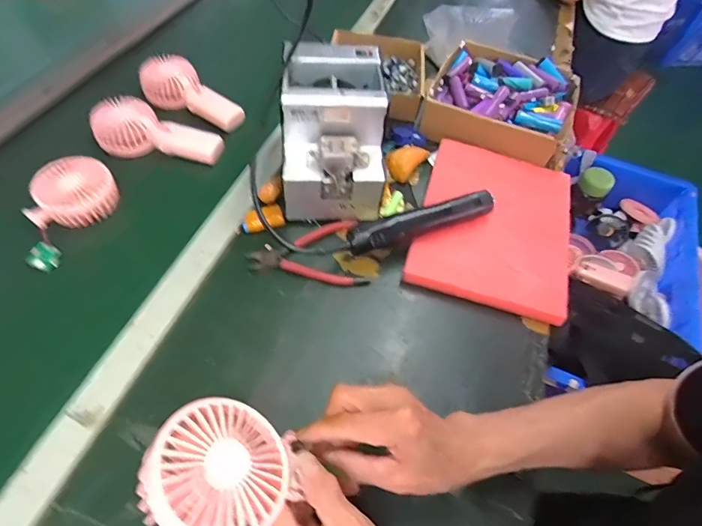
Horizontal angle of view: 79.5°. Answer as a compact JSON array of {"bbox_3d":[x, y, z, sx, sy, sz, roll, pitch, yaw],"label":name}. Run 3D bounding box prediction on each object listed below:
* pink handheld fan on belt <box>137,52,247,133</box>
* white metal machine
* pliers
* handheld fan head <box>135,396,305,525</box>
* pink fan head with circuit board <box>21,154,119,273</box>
[{"bbox_3d":[-0.257,-0.269,0.673,0.176,0.049,0.079,35,59,20],"label":"pink handheld fan on belt"},{"bbox_3d":[-0.024,-0.168,0.556,0.122,0.149,0.173,0,54,-4],"label":"white metal machine"},{"bbox_3d":[-0.055,-0.009,0.532,0.140,0.008,0.099,-7,55,-9],"label":"pliers"},{"bbox_3d":[-0.087,0.139,0.279,0.097,0.040,0.097,27,36,-22],"label":"handheld fan head"},{"bbox_3d":[-0.364,-0.070,0.529,0.079,0.049,0.143,23,56,13],"label":"pink fan head with circuit board"}]

